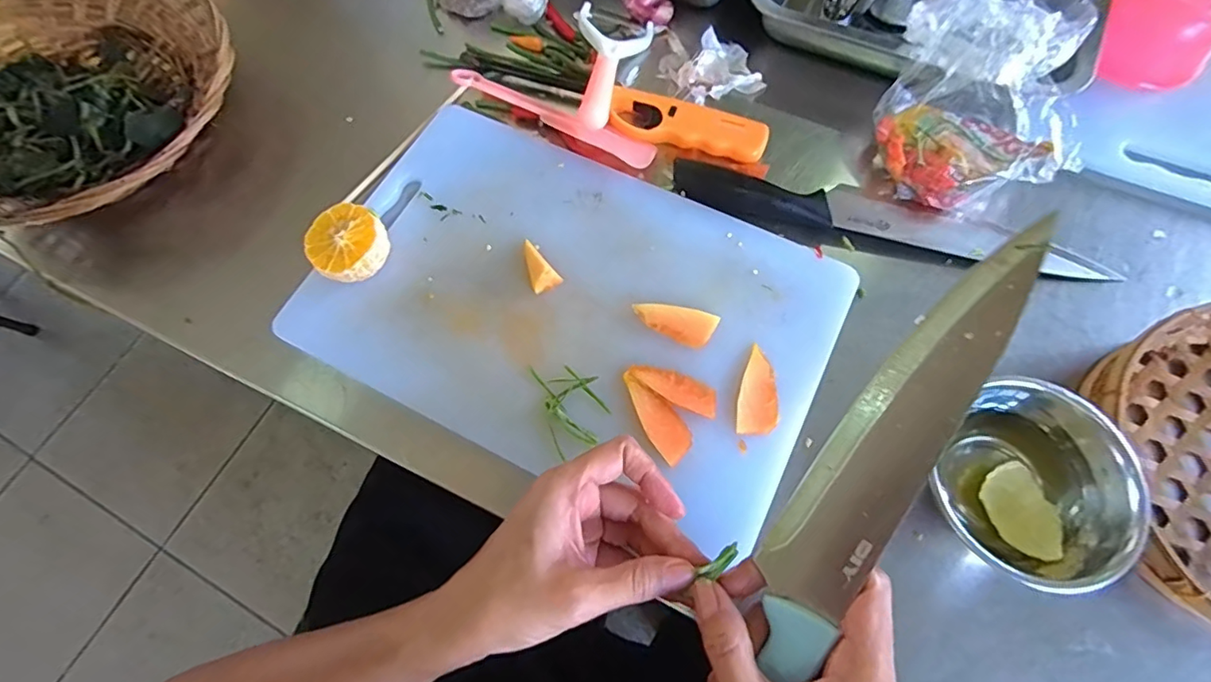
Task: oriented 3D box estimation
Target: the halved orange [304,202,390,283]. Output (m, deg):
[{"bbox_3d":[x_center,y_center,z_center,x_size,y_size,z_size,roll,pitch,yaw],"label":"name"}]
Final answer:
[{"bbox_3d":[-0.179,-0.065,0.388,0.051,0.035,0.050,-1,69,2],"label":"halved orange"}]

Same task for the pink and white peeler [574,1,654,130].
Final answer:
[{"bbox_3d":[0.000,-0.224,0.447,0.063,0.023,0.143,7,57,4],"label":"pink and white peeler"}]

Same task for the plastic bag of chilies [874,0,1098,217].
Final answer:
[{"bbox_3d":[0.270,-0.178,0.393,0.116,0.085,0.145,8,69,5],"label":"plastic bag of chilies"}]

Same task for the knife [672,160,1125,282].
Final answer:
[{"bbox_3d":[0.204,-0.089,0.404,0.309,0.014,0.034,12,70,6],"label":"knife"}]

